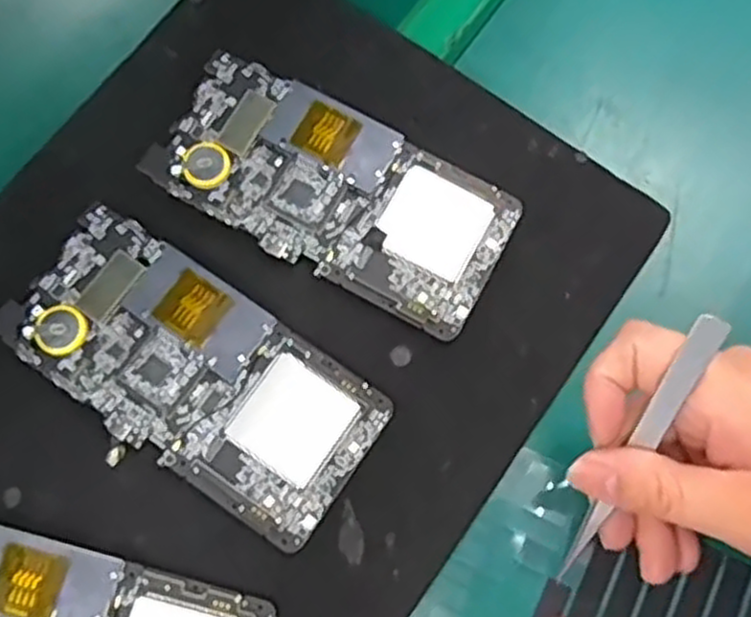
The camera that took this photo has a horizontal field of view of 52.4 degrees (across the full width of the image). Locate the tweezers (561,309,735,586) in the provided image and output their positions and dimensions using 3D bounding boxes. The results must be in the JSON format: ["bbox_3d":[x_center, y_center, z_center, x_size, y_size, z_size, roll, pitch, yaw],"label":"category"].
[{"bbox_3d":[0.095,0.055,0.280,0.011,0.125,0.012,22,33,7],"label":"tweezers"}]

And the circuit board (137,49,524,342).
[{"bbox_3d":[-0.017,-0.052,0.335,0.151,0.005,0.073,27,79,2],"label":"circuit board"}]

